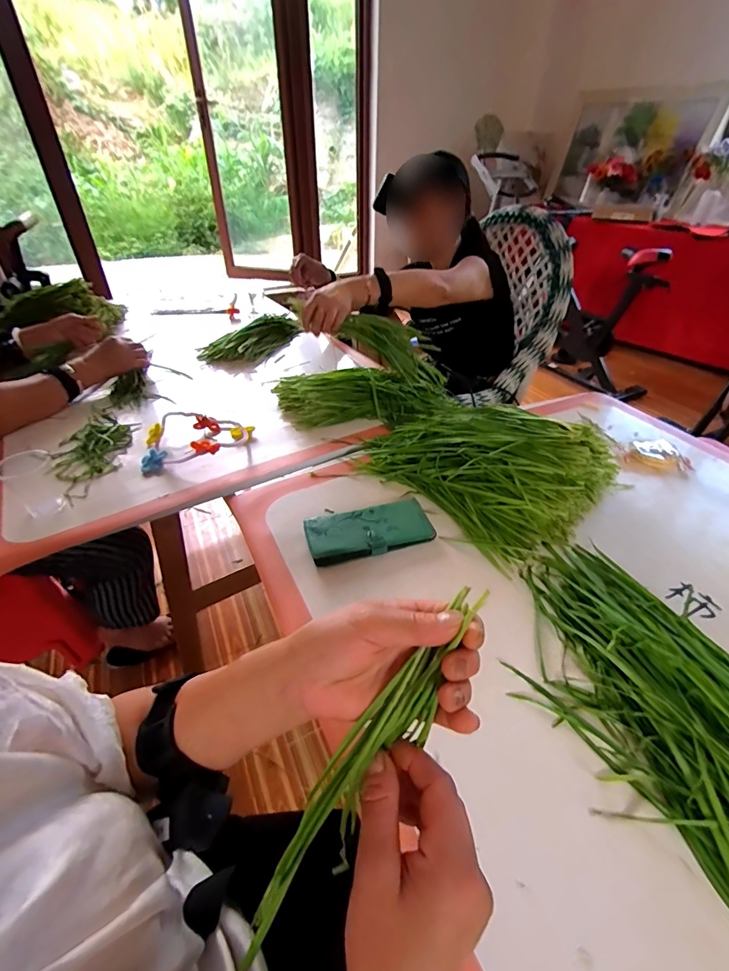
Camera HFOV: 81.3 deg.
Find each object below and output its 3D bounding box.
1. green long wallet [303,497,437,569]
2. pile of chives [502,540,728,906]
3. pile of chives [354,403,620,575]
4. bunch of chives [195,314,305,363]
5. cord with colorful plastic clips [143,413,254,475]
[{"bbox_3d":[0.006,0.060,0.560,0.160,0.022,0.075,-10,39,-12],"label":"green long wallet"},{"bbox_3d":[0.269,0.191,0.383,0.198,0.044,0.365,-13,40,-16],"label":"pile of chives"},{"bbox_3d":[0.170,-0.062,0.629,0.245,0.122,0.329,-28,46,-31],"label":"pile of chives"},{"bbox_3d":[-0.269,-0.374,1.067,0.283,0.052,0.117,-28,46,-31],"label":"bunch of chives"},{"bbox_3d":[-0.287,-0.083,0.722,0.178,0.049,0.147,-4,38,-5],"label":"cord with colorful plastic clips"}]

